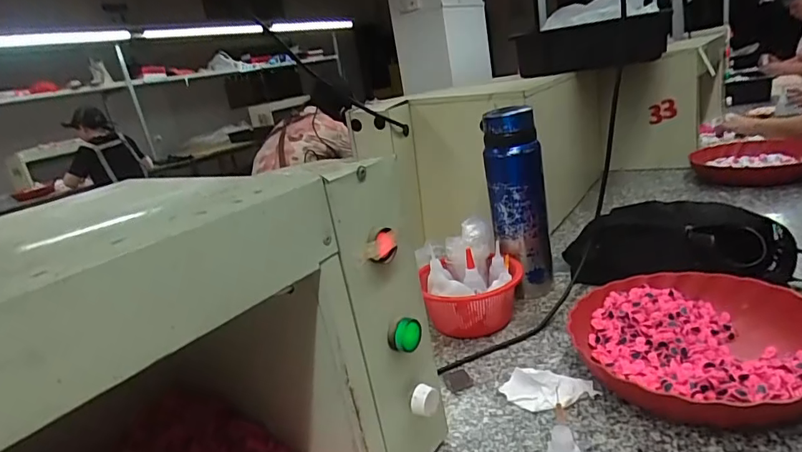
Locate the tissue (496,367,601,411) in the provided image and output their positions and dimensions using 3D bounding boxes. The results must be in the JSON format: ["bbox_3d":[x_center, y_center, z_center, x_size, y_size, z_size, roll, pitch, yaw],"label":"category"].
[{"bbox_3d":[0.153,0.172,0.518,0.093,0.021,0.044,-1,19,28],"label":"tissue"}]

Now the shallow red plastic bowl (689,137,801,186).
[{"bbox_3d":[0.767,-0.131,1.071,0.232,0.066,0.233,-9,17,3],"label":"shallow red plastic bowl"}]

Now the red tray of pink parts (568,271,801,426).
[{"bbox_3d":[0.311,0.128,0.524,0.240,0.056,0.242,-8,17,6],"label":"red tray of pink parts"}]

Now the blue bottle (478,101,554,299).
[{"bbox_3d":[0.171,-0.030,0.720,0.085,0.272,0.062,-5,17,15],"label":"blue bottle"}]

